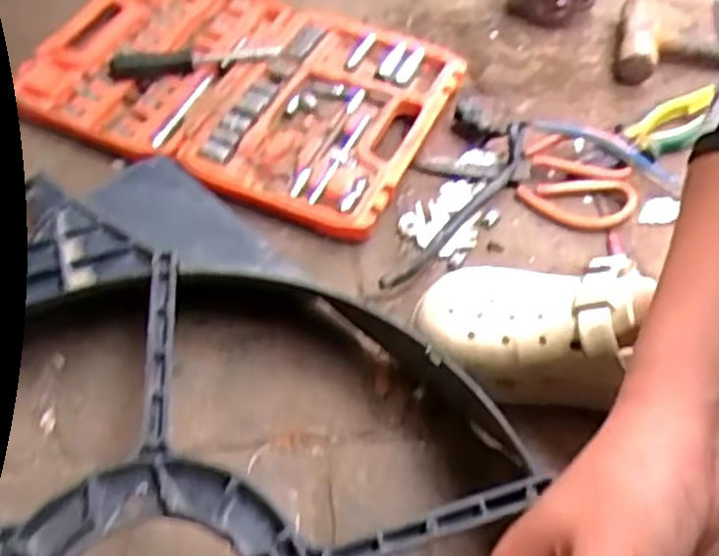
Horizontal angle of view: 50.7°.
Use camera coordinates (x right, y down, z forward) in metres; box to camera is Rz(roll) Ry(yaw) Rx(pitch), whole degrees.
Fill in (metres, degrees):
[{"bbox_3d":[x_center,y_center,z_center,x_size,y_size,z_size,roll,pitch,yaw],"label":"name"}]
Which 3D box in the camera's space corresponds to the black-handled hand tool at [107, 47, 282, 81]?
[{"bbox_3d":[-0.165,-0.214,0.753,0.167,0.022,0.023,-2,55,-4],"label":"black-handled hand tool"}]

